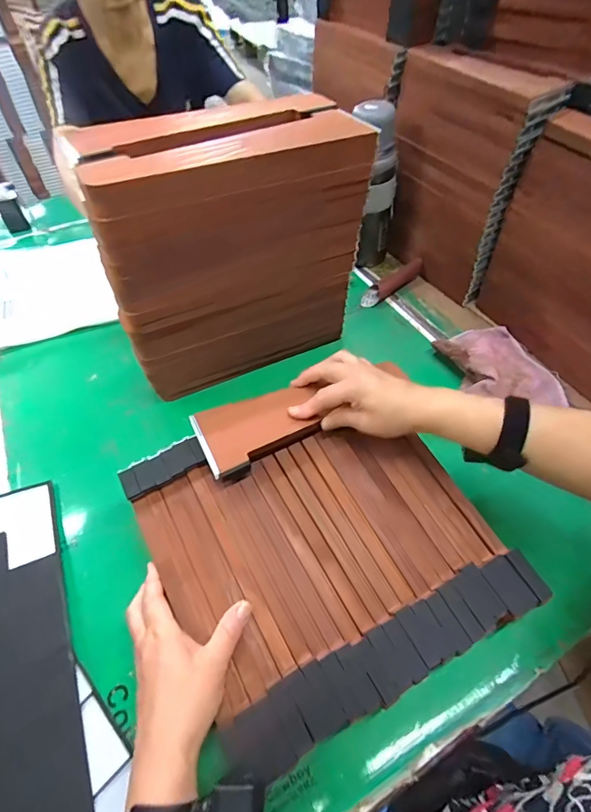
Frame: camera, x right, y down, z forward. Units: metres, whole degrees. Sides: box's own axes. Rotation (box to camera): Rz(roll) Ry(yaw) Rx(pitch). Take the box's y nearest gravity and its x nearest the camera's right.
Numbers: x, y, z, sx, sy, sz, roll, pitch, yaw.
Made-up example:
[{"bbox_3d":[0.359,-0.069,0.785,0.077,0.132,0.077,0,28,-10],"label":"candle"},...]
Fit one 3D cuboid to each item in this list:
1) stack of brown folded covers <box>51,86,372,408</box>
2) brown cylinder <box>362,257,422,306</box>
[{"bbox_3d":[-0.075,-0.183,0.520,0.304,0.298,0.102,-20,56,-15],"label":"stack of brown folded covers"},{"bbox_3d":[0.172,-0.218,0.727,0.132,0.029,0.038,-34,60,-8],"label":"brown cylinder"}]

